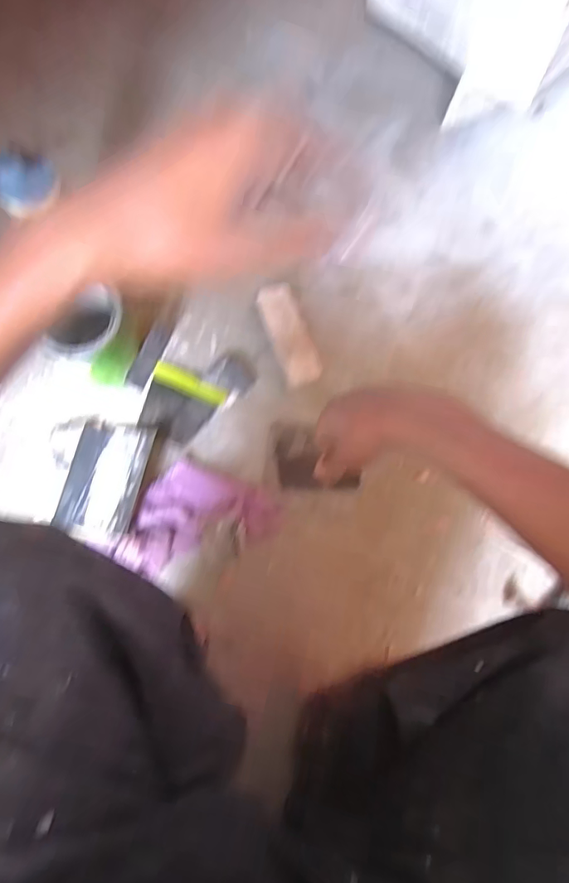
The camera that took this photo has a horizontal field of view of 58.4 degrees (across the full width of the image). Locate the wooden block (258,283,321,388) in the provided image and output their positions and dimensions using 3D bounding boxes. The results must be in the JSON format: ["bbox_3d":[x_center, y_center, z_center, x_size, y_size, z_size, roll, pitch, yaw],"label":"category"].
[{"bbox_3d":[0.007,-0.148,0.703,0.054,0.041,0.147,-19,79,-2],"label":"wooden block"}]

